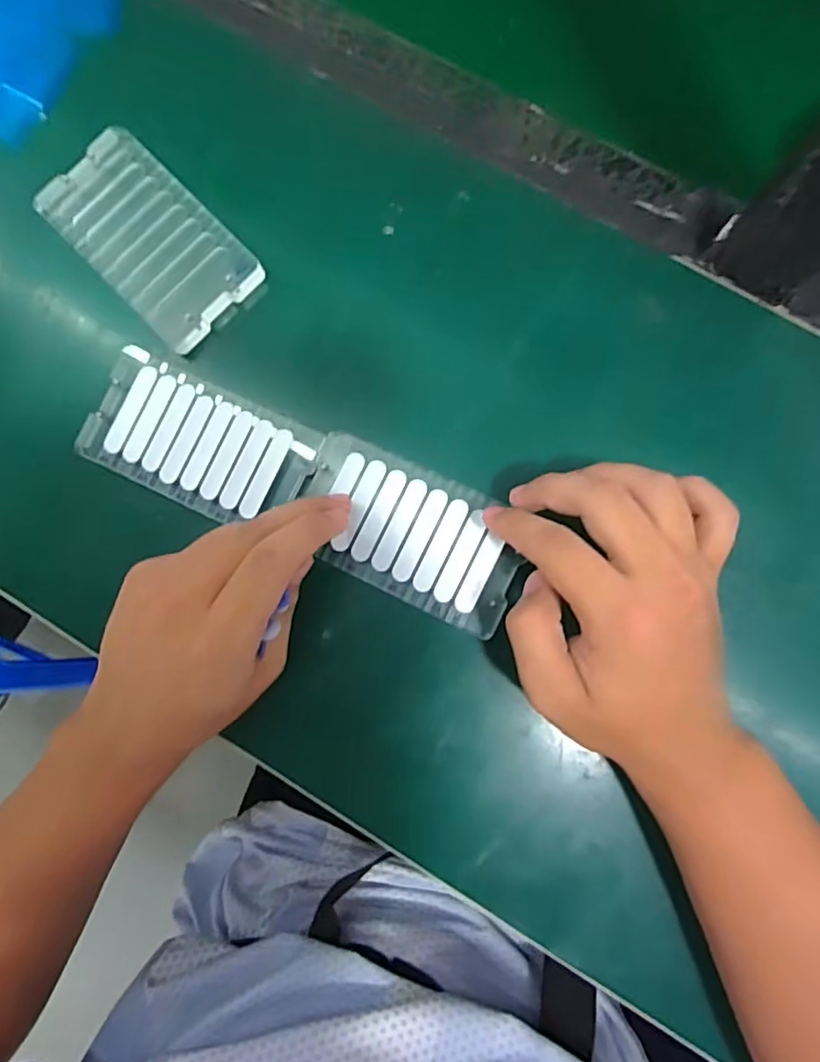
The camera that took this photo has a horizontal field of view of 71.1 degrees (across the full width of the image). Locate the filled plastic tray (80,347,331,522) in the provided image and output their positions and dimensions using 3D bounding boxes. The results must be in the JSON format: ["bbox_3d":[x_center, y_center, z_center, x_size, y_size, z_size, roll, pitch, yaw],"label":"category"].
[{"bbox_3d":[-0.114,-0.047,0.308,0.122,0.007,0.065,26,86,5],"label":"filled plastic tray"}]

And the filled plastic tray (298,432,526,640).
[{"bbox_3d":[-0.001,0.001,0.299,0.117,0.005,0.066,25,86,5],"label":"filled plastic tray"}]

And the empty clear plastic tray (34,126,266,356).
[{"bbox_3d":[-0.146,-0.165,0.325,0.068,0.012,0.124,-44,84,-2],"label":"empty clear plastic tray"}]

